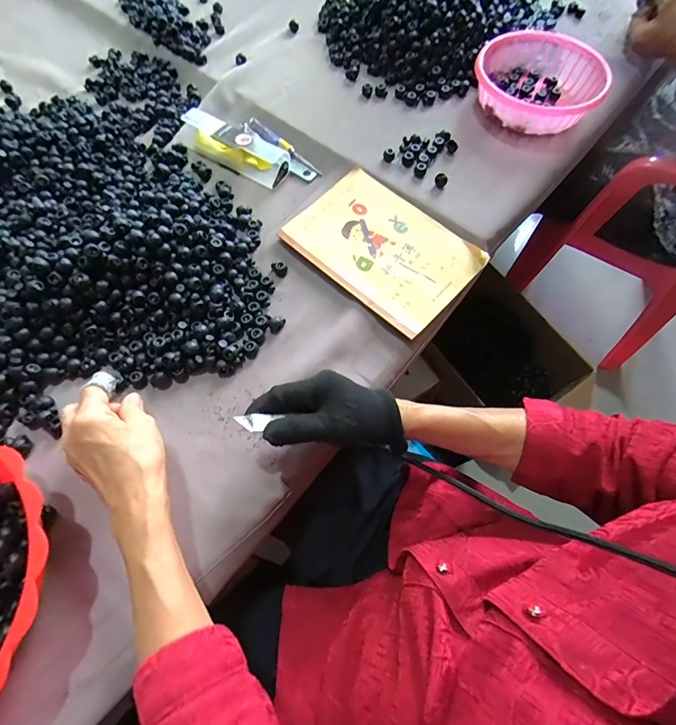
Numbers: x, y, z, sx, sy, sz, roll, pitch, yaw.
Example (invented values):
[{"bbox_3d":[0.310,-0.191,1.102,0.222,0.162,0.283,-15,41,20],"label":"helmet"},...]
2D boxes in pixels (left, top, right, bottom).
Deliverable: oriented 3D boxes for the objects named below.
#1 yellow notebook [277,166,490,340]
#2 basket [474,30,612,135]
[{"bbox_3d":[0.053,-0.135,0.459,0.200,0.012,0.141,42,73,17],"label":"yellow notebook"},{"bbox_3d":[0.262,-0.373,0.521,0.156,0.052,0.179,23,68,10],"label":"basket"}]

